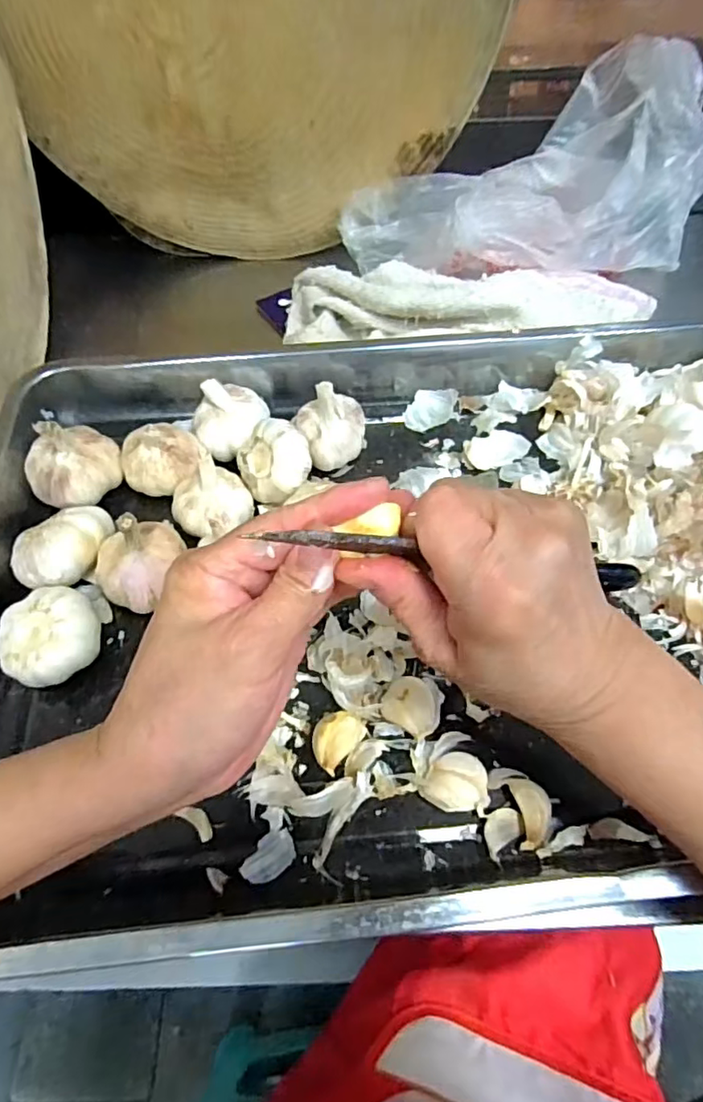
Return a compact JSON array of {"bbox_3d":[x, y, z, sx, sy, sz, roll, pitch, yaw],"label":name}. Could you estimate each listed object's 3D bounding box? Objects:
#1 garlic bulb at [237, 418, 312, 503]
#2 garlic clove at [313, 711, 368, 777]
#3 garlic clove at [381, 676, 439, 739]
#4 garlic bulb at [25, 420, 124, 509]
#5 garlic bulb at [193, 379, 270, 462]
[{"bbox_3d":[-0.052,-0.064,0.403,0.047,0.037,0.048,0,54,0],"label":"garlic bulb"},{"bbox_3d":[-0.008,0.104,0.320,0.020,0.018,0.034,32,61,21],"label":"garlic clove"},{"bbox_3d":[0.035,0.089,0.328,0.033,0.017,0.025,26,59,18],"label":"garlic clove"},{"bbox_3d":[-0.195,-0.066,0.393,0.060,0.053,0.047,-34,61,-21],"label":"garlic bulb"},{"bbox_3d":[-0.090,-0.098,0.429,0.054,0.046,0.044,-12,55,-8],"label":"garlic bulb"}]

